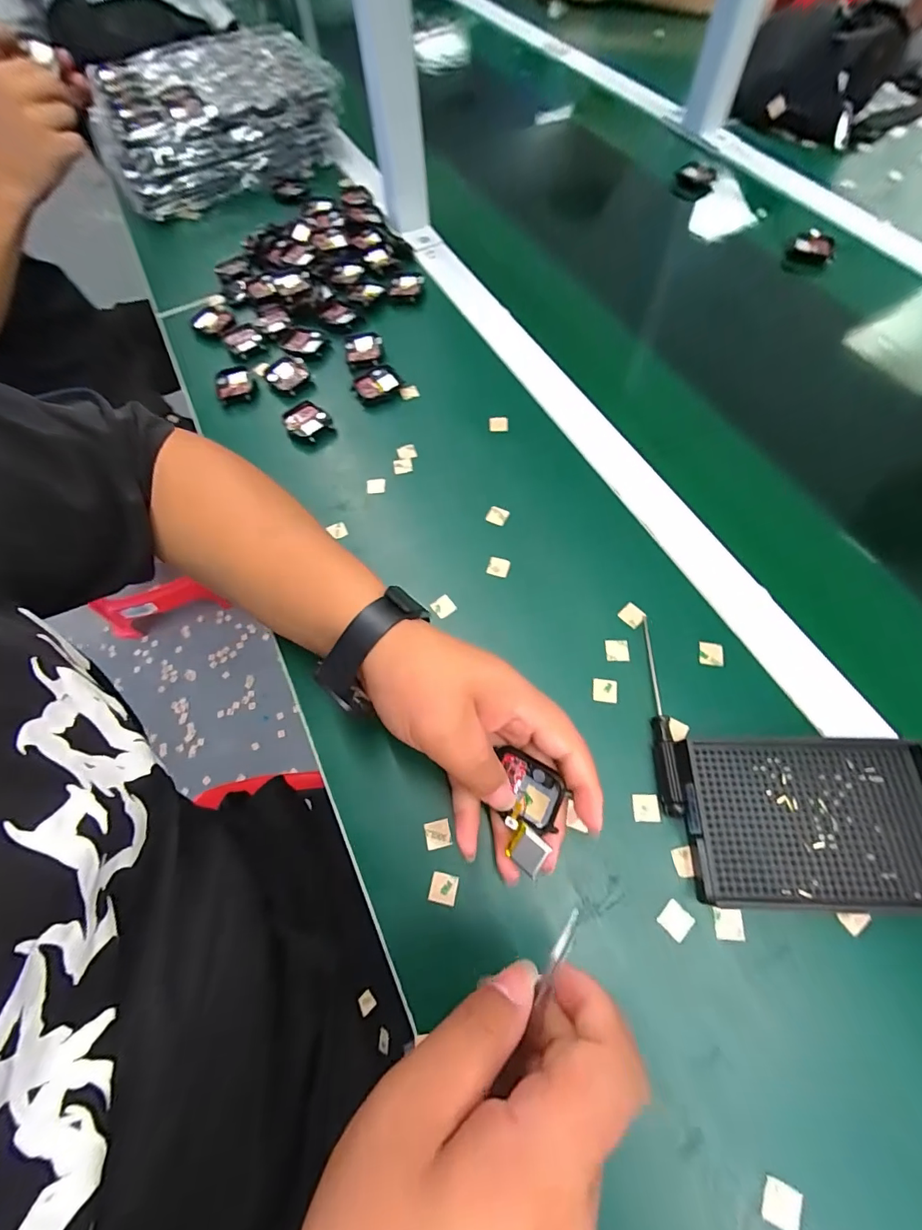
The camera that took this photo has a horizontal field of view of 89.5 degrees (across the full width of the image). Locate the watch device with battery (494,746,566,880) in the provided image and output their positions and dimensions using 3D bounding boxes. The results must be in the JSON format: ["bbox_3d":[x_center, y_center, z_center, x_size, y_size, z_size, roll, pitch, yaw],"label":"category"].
[{"bbox_3d":[0.038,0.105,0.250,0.031,0.018,0.058,2,75,5],"label":"watch device with battery"}]

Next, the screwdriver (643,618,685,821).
[{"bbox_3d":[0.131,0.061,0.306,0.011,0.012,0.131,2,65,5],"label":"screwdriver"}]

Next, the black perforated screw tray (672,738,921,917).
[{"bbox_3d":[0.204,0.119,0.269,0.138,0.024,0.089,0,64,4],"label":"black perforated screw tray"}]

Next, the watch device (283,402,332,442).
[{"bbox_3d":[-0.146,-0.182,0.440,0.043,0.010,0.036,40,73,20],"label":"watch device"}]

